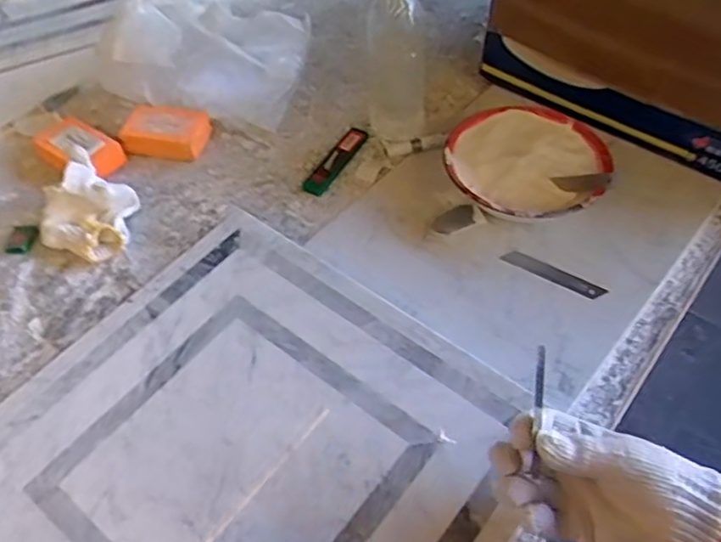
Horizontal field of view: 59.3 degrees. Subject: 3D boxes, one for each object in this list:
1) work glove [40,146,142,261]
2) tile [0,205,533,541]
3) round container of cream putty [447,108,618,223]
[{"bbox_3d":[-0.286,-0.065,0.668,0.085,0.063,0.089,18,58,17],"label":"work glove"},{"bbox_3d":[-0.099,0.155,0.503,0.391,0.015,0.388,32,62,24],"label":"tile"},{"bbox_3d":[0.176,-0.108,0.660,0.163,0.040,0.152,-2,54,3],"label":"round container of cream putty"}]

